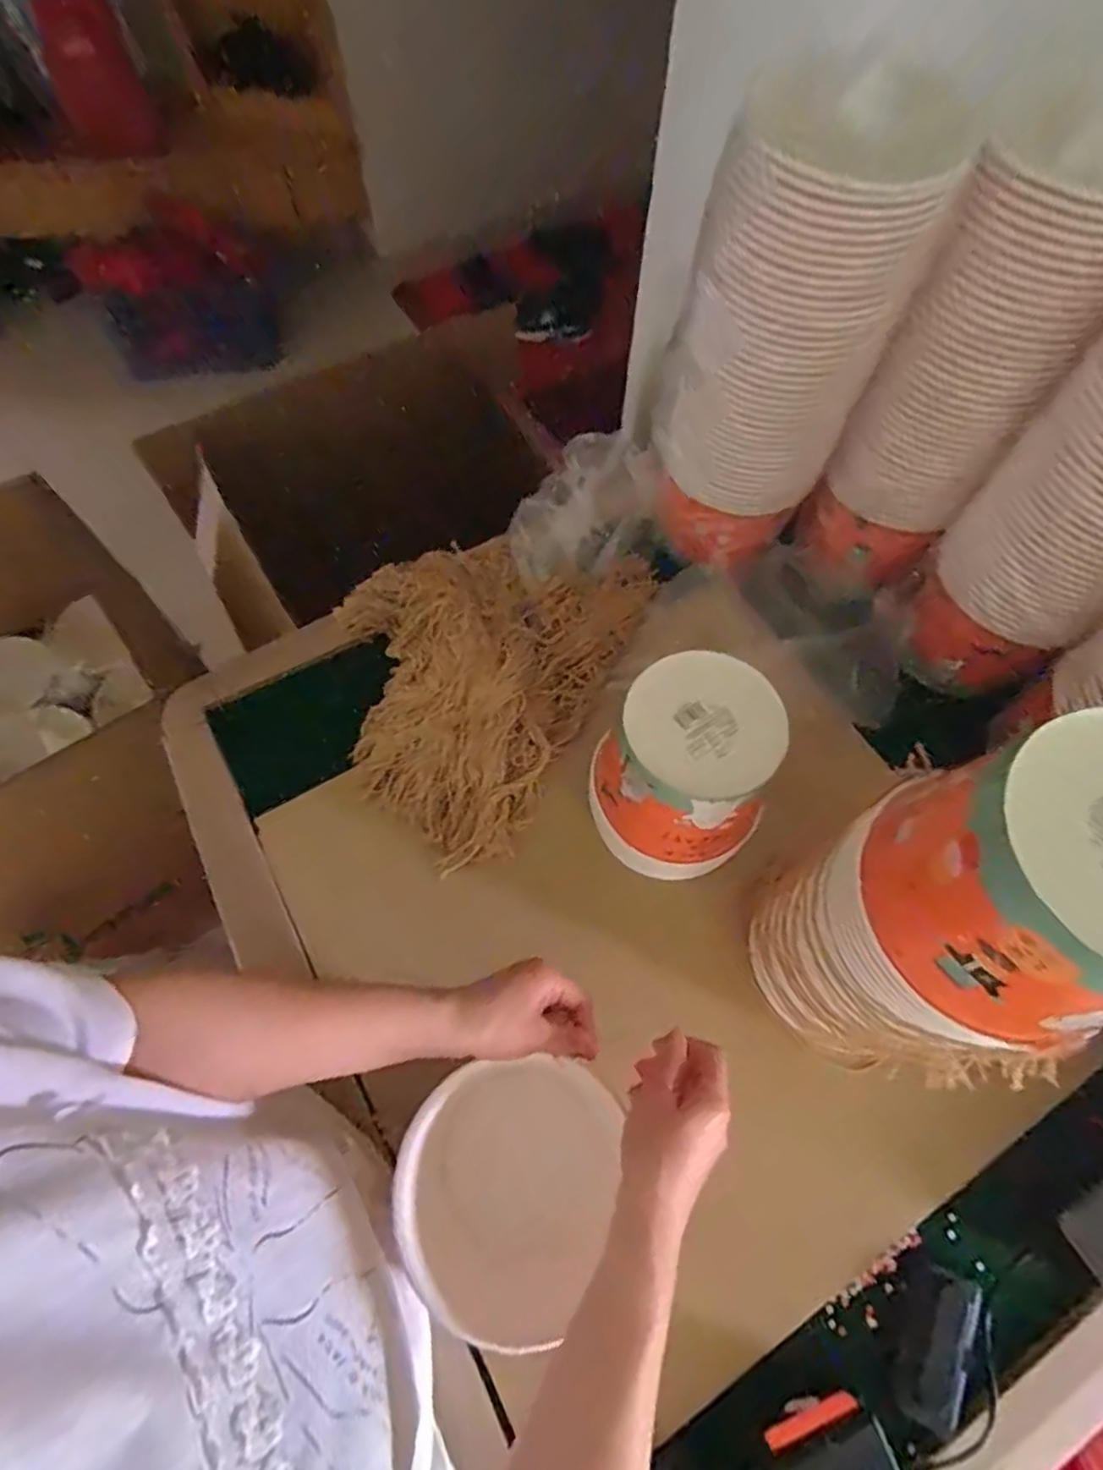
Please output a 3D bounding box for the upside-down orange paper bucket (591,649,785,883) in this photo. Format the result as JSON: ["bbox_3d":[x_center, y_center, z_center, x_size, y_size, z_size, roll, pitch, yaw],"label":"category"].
[{"bbox_3d":[0.113,0.034,0.592,0.144,0.150,0.143,1,65,-1],"label":"upside-down orange paper bucket"}]

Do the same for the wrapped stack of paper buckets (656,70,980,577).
[{"bbox_3d":[0.191,-0.320,0.634,0.143,0.371,0.127,-20,67,-10],"label":"wrapped stack of paper buckets"}]

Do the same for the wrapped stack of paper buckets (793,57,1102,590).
[{"bbox_3d":[0.366,-0.314,0.604,0.135,0.380,0.148,32,68,13],"label":"wrapped stack of paper buckets"}]

